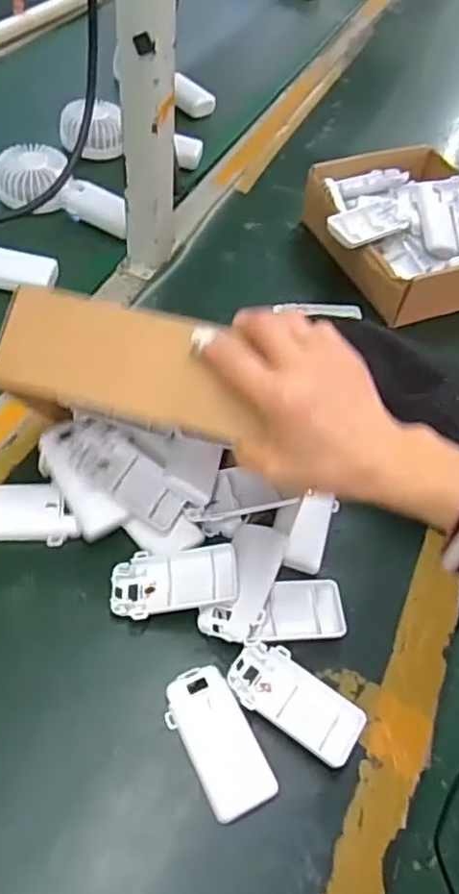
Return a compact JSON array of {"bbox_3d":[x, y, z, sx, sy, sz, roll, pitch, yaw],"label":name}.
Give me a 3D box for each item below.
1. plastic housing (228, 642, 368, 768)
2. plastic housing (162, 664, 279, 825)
[{"bbox_3d":[0.045,0.175,0.464,0.094,0.020,0.047,32,55,19],"label":"plastic housing"},{"bbox_3d":[-0.007,0.192,0.444,0.045,0.018,0.092,-23,57,-23],"label":"plastic housing"}]

